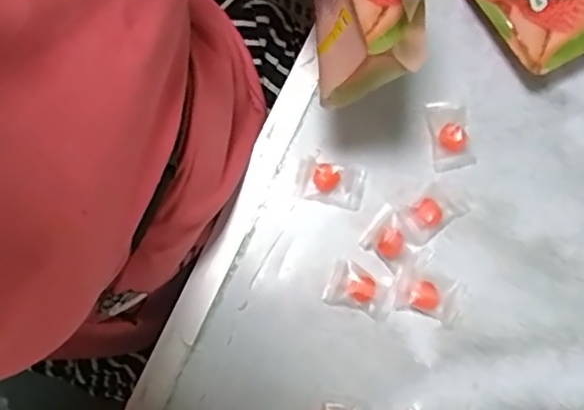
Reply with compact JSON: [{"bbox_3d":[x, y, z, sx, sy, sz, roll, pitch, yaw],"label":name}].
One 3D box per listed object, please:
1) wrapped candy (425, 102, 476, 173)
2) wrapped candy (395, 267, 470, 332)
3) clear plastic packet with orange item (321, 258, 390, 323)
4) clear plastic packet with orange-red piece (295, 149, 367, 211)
[{"bbox_3d":[0.124,-0.057,0.470,0.031,0.010,0.053,-9,77,-2],"label":"wrapped candy"},{"bbox_3d":[0.103,0.068,0.441,0.050,0.016,0.033,19,77,4],"label":"wrapped candy"},{"bbox_3d":[0.050,0.064,0.443,0.049,0.014,0.033,22,78,5],"label":"clear plastic packet with orange item"},{"bbox_3d":[0.031,-0.019,0.462,0.052,0.012,0.037,15,77,3],"label":"clear plastic packet with orange-red piece"}]

